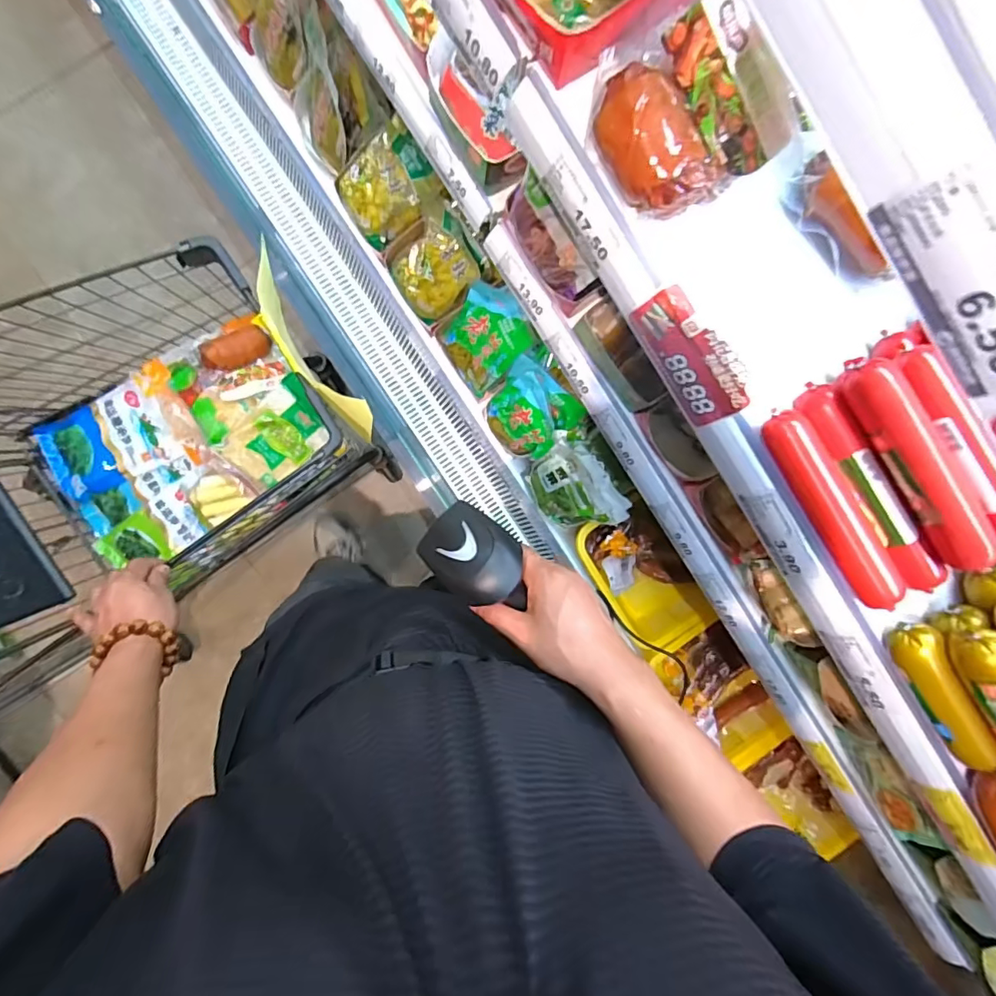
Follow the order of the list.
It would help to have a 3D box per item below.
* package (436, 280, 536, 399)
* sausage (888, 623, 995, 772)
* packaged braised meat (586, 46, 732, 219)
[{"bbox_3d":[-0.022,-0.283,0.928,0.045,0.189,0.144,-30,86,-40],"label":"package"},{"bbox_3d":[0.374,0.171,0.436,0.030,0.032,0.144,-30,94,-2],"label":"sausage"},{"bbox_3d":[0.111,-0.266,0.390,0.064,0.047,0.122,-36,94,-1],"label":"packaged braised meat"}]

